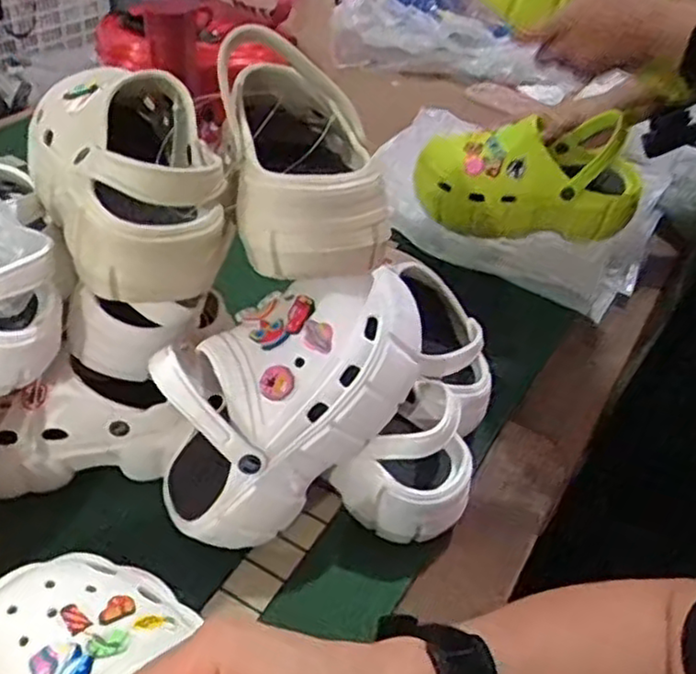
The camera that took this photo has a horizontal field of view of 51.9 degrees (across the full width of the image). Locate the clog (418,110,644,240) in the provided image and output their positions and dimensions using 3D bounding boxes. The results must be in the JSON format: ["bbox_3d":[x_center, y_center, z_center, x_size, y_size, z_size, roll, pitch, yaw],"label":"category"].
[{"bbox_3d":[0.217,-0.192,0.850,0.258,0.145,0.099,-4,41,-13],"label":"clog"}]

